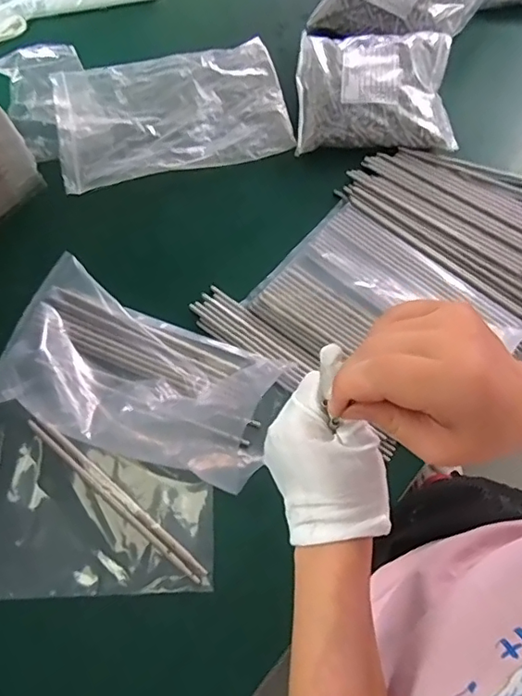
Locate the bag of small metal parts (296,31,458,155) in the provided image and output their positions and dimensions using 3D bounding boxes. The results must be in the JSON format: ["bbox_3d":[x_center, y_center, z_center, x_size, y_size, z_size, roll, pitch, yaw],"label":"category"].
[{"bbox_3d":[0.145,-0.333,0.680,0.190,0.039,0.174,4,70,2],"label":"bag of small metal parts"}]

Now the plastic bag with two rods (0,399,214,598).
[{"bbox_3d":[-0.200,0.149,0.546,0.299,0.017,0.186,-1,70,0],"label":"plastic bag with two rods"}]

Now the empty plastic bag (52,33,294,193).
[{"bbox_3d":[-0.116,-0.311,0.707,0.290,0.026,0.181,-12,70,-4],"label":"empty plastic bag"}]

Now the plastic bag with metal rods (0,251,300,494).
[{"bbox_3d":[-0.129,0.021,0.551,0.301,0.061,0.169,22,71,8],"label":"plastic bag with metal rods"}]

